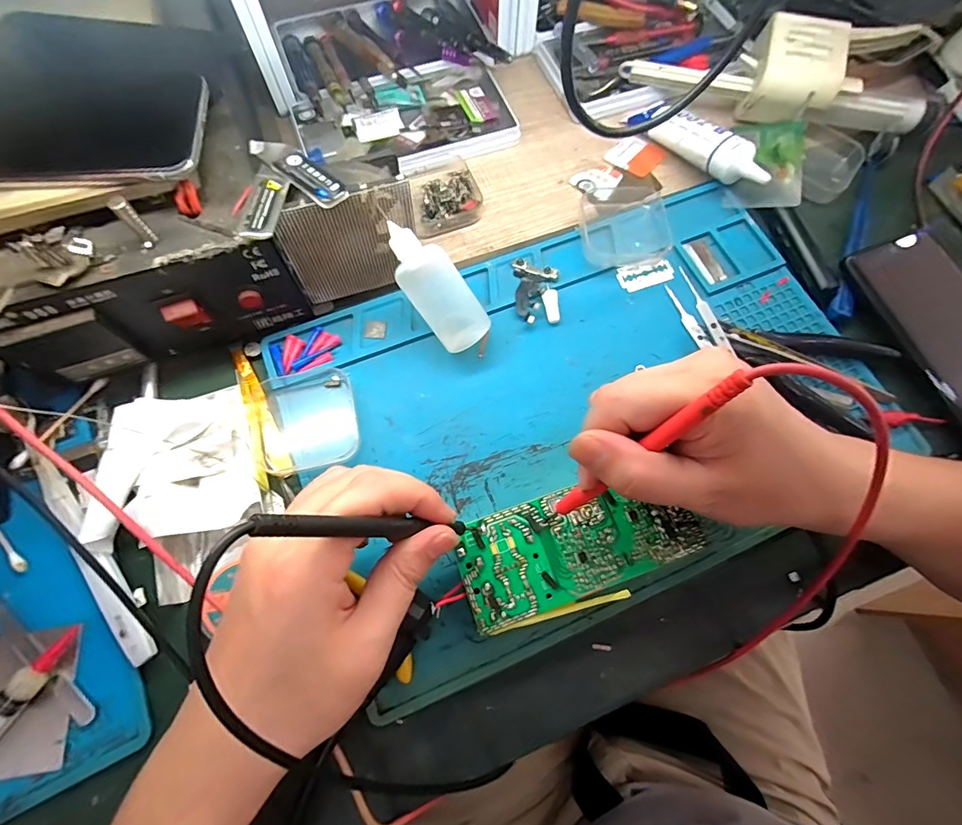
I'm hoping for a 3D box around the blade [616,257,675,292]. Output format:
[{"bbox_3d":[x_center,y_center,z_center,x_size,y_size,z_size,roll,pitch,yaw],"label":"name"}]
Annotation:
[{"bbox_3d":[0.123,-0.103,0.331,0.042,0.007,0.021,-16,67,-3],"label":"blade"}]

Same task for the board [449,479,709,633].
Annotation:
[{"bbox_3d":[0.052,0.074,0.256,0.128,0.027,0.055,-18,73,-8],"label":"board"}]

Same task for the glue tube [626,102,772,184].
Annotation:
[{"bbox_3d":[0.174,-0.217,0.357,0.025,0.025,0.126,-33,62,-12],"label":"glue tube"}]

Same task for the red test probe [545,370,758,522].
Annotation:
[{"bbox_3d":[0.063,0.024,0.200,0.009,0.132,0.008,-27,72,-41],"label":"red test probe"}]

